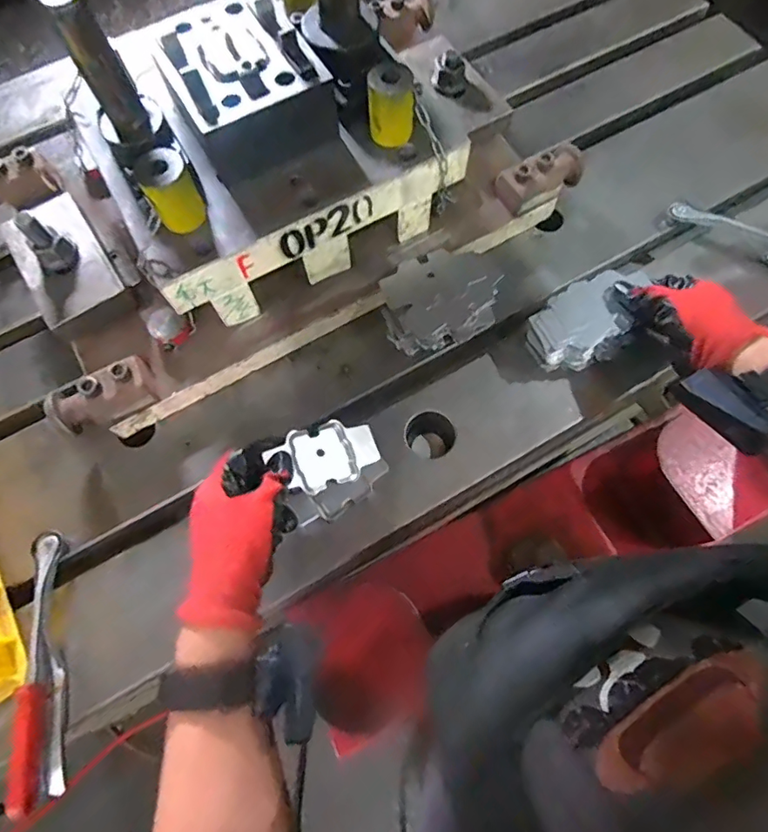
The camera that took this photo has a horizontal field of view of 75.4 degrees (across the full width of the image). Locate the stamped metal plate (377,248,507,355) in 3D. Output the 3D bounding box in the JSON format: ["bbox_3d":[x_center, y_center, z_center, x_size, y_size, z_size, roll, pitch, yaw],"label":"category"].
[{"bbox_3d":[0.061,-0.123,0.515,0.127,0.026,0.095,-24,88,-9],"label":"stamped metal plate"}]

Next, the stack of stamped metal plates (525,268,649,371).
[{"bbox_3d":[0.213,-0.097,0.516,0.130,0.041,0.072,-23,71,-6],"label":"stack of stamped metal plates"}]

